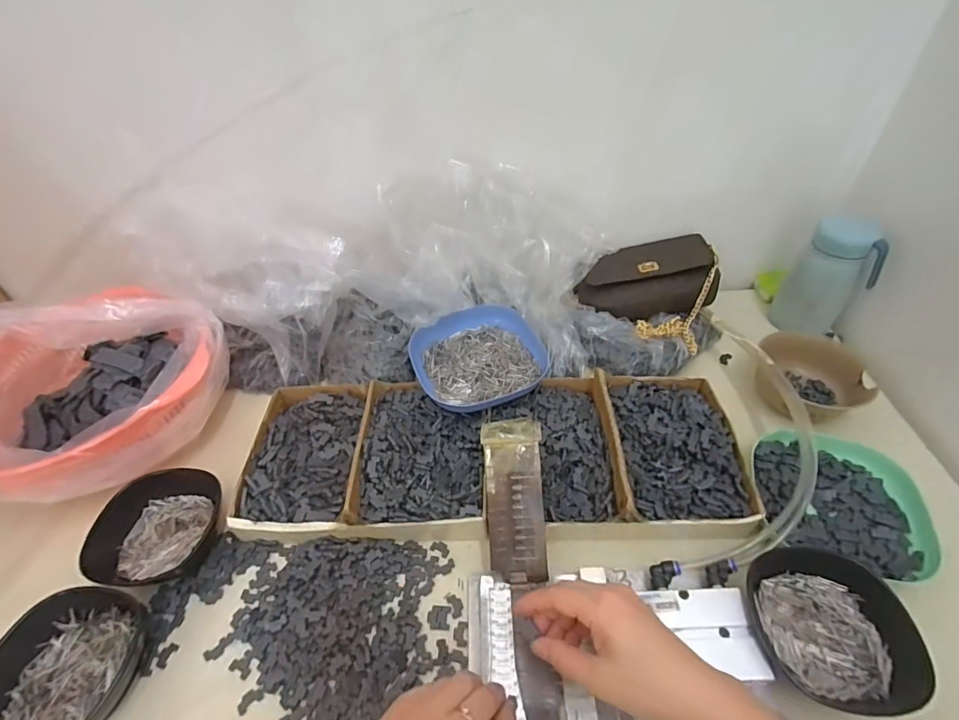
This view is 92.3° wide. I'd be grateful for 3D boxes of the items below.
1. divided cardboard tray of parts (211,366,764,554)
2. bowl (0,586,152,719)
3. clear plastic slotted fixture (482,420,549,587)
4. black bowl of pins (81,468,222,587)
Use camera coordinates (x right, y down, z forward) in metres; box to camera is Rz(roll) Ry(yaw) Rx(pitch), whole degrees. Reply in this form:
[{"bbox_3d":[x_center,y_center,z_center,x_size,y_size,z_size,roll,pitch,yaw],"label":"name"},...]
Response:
[{"bbox_3d":[0.012,0.094,0.476,0.488,0.064,0.180,-1,45,3],"label":"divided cardboard tray of parts"},{"bbox_3d":[-0.319,0.244,0.362,0.103,0.047,0.108,-2,45,2],"label":"bowl"},{"bbox_3d":[0.033,0.124,0.414,0.053,0.009,0.135,-4,72,1],"label":"clear plastic slotted fixture"},{"bbox_3d":[-0.298,0.161,0.440,0.108,0.045,0.103,-2,45,2],"label":"black bowl of pins"}]

